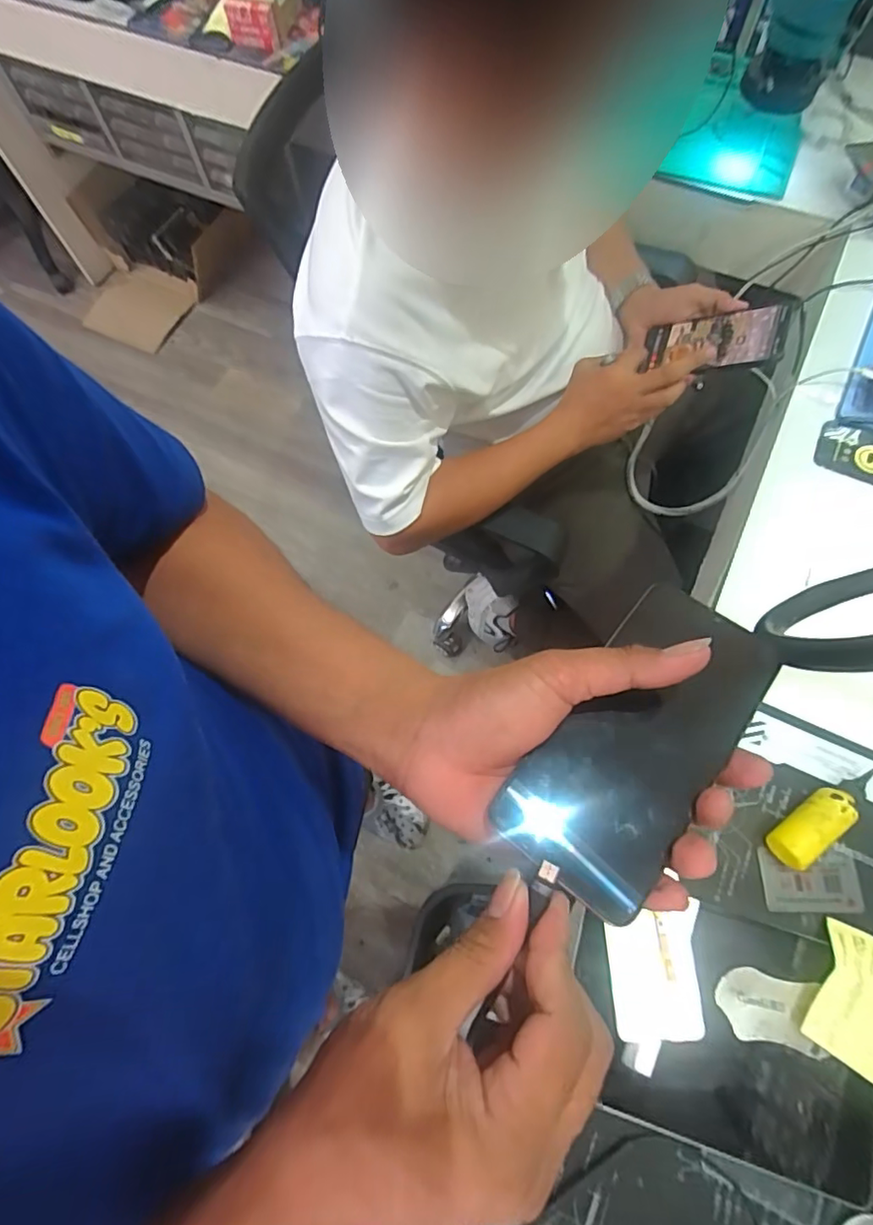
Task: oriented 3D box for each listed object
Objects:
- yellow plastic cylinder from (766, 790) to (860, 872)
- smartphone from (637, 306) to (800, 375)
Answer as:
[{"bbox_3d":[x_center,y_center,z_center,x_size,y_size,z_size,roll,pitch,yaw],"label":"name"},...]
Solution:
[{"bbox_3d":[0.340,0.195,0.508,0.082,0.038,0.034,-37,73,-11],"label":"yellow plastic cylinder"},{"bbox_3d":[0.332,-0.323,0.669,0.159,0.013,0.065,10,86,46],"label":"smartphone"}]

